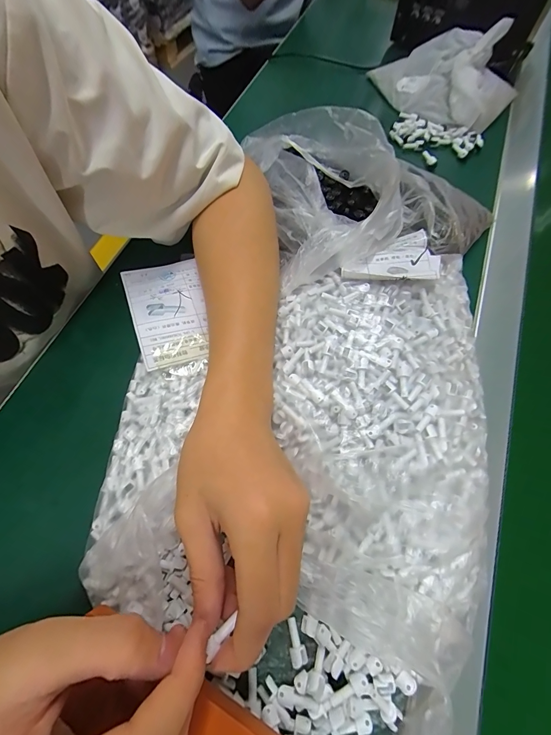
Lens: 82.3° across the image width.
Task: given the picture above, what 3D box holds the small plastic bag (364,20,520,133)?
[{"bbox_3d":[0.224,-0.396,0.421,0.186,0.067,0.141,28,69,10],"label":"small plastic bag"}]

